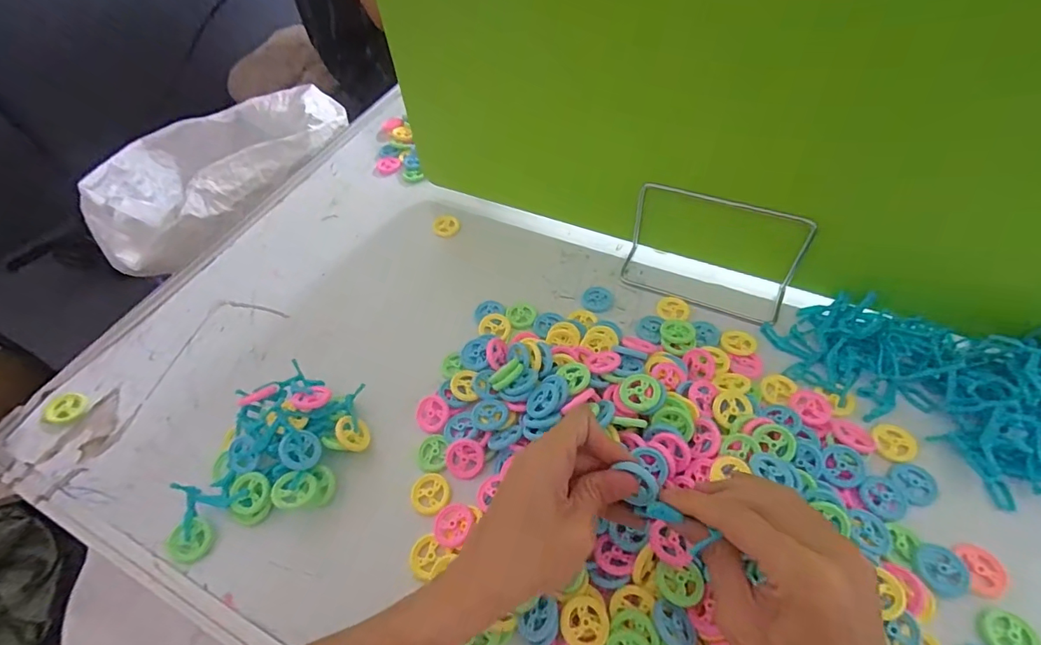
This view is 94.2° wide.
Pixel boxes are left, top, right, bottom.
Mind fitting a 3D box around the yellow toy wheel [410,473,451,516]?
[{"bbox_3d":[-0.068,0.130,0.366,0.028,0.007,0.030,-3,53,4],"label":"yellow toy wheel"}]

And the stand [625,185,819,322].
[{"bbox_3d":[0.173,-0.064,0.444,0.151,0.083,0.055,19,57,19],"label":"stand"}]

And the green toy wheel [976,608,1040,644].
[{"bbox_3d":[0.292,0.188,0.289,0.029,0.005,0.027,-3,53,4],"label":"green toy wheel"}]

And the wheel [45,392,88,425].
[{"bbox_3d":[-0.413,0.077,0.439,0.029,0.005,0.029,-3,53,4],"label":"wheel"}]

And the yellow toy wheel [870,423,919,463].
[{"bbox_3d":[0.280,0.089,0.362,0.028,0.004,0.031,16,56,17],"label":"yellow toy wheel"}]

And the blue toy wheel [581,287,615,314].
[{"bbox_3d":[0.075,-0.022,0.471,0.030,0.005,0.029,-3,53,4],"label":"blue toy wheel"}]

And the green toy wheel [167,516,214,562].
[{"bbox_3d":[-0.242,0.160,0.355,0.030,0.006,0.029,-28,77,-19],"label":"green toy wheel"}]

